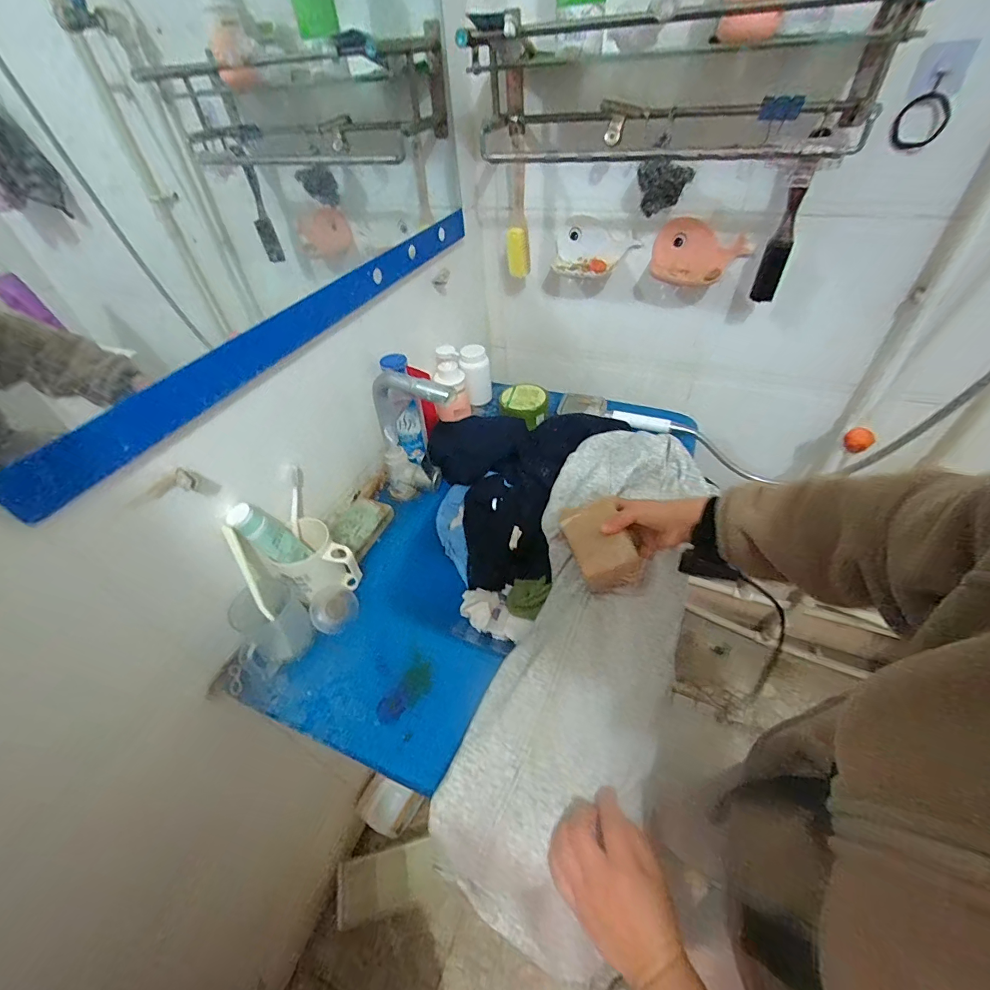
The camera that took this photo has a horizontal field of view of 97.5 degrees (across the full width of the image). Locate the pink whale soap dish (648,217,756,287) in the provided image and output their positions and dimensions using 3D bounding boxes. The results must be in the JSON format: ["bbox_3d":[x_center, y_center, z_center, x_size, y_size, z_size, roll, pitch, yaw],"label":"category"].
[{"bbox_3d":[0.368,-0.437,0.785,0.164,0.096,0.059,14,48,19],"label":"pink whale soap dish"}]

